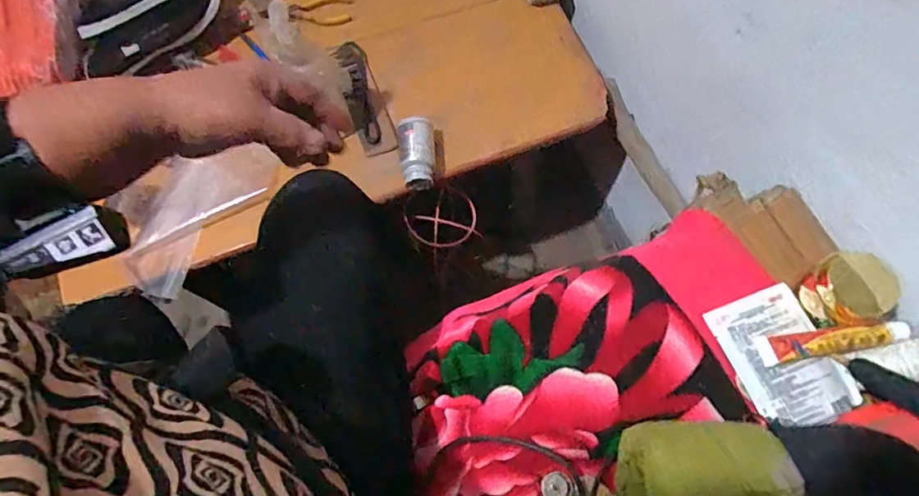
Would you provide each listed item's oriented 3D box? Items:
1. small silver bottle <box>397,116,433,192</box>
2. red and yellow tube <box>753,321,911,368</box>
[{"bbox_3d":[-0.057,-0.133,0.724,0.055,0.047,0.100,-12,72,-2],"label":"small silver bottle"},{"bbox_3d":[0.327,0.081,0.454,0.119,0.026,0.025,-9,71,-1],"label":"red and yellow tube"}]

